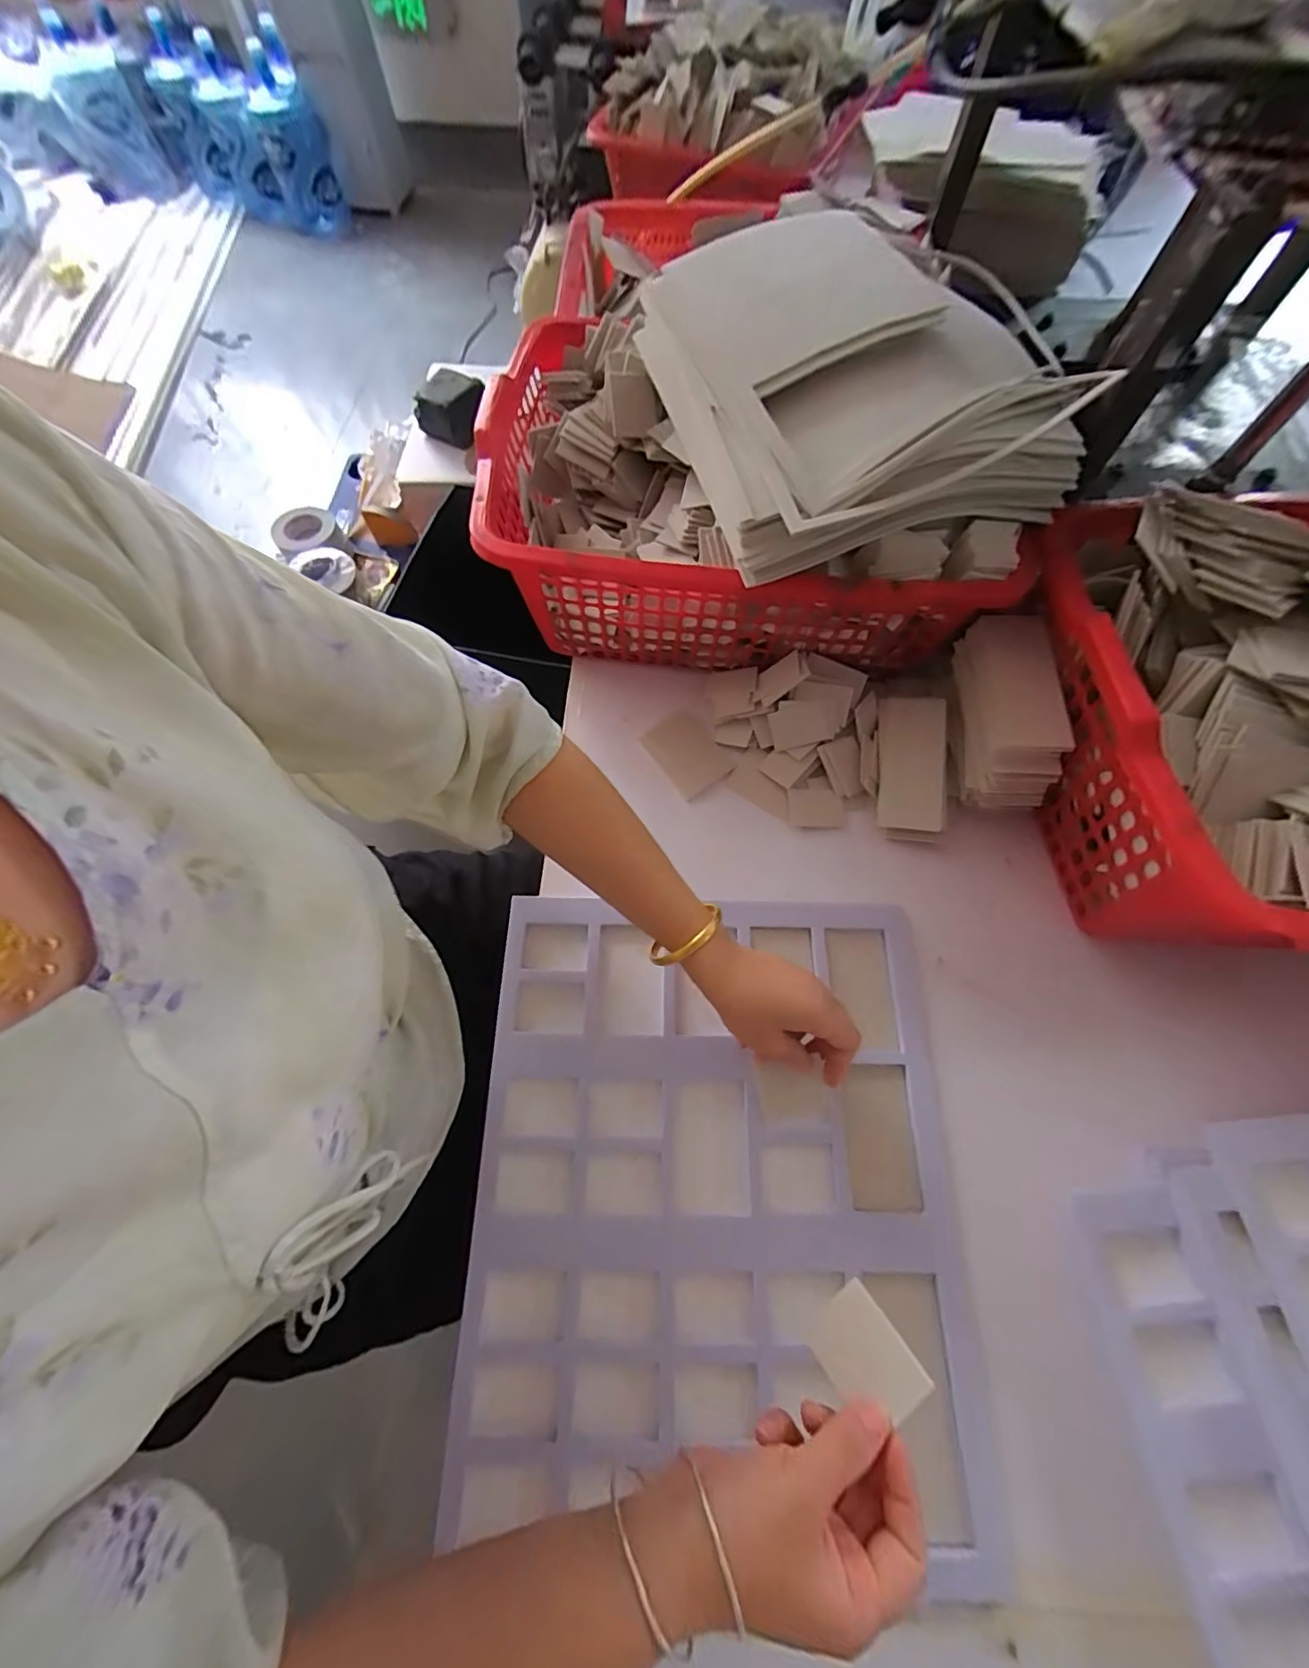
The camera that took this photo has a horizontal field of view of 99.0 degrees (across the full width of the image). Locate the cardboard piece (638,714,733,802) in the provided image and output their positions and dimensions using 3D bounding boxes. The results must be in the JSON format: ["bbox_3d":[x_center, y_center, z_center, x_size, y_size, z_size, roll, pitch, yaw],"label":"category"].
[{"bbox_3d":[0.034,-0.083,0.568,0.062,0.007,0.085,-34,76,-14],"label":"cardboard piece"}]

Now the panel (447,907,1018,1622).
[{"bbox_3d":[0.046,0.251,0.425,0.348,0.022,0.394,1,66,0],"label":"panel"}]

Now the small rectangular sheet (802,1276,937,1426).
[{"bbox_3d":[0.112,0.280,0.300,0.043,0.004,0.052,-45,42,-2],"label":"small rectangular sheet"}]

